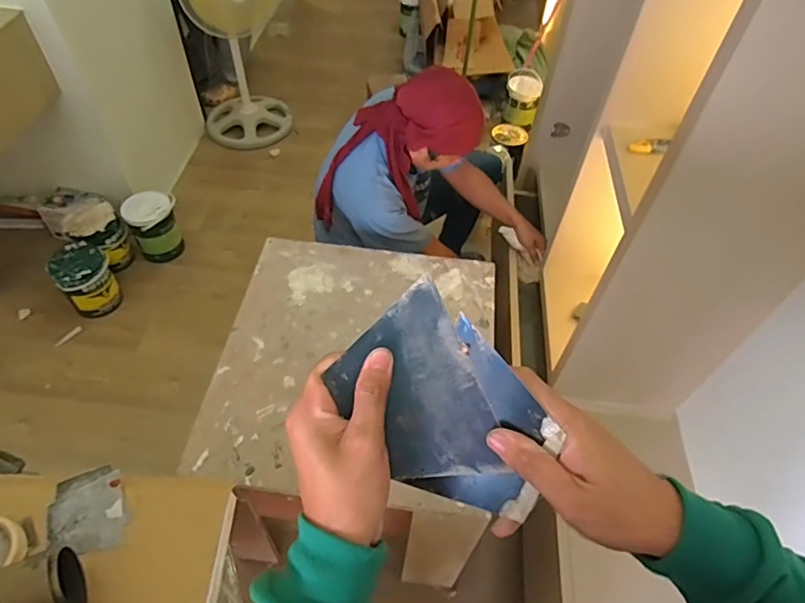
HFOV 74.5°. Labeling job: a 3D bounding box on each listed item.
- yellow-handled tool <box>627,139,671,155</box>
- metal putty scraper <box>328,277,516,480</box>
[{"bbox_3d":[0.463,-0.290,0.992,0.070,0.019,0.023,0,49,20],"label":"yellow-handled tool"},{"bbox_3d":[0.007,0.064,0.364,0.091,0.010,0.132,-25,84,1],"label":"metal putty scraper"}]

